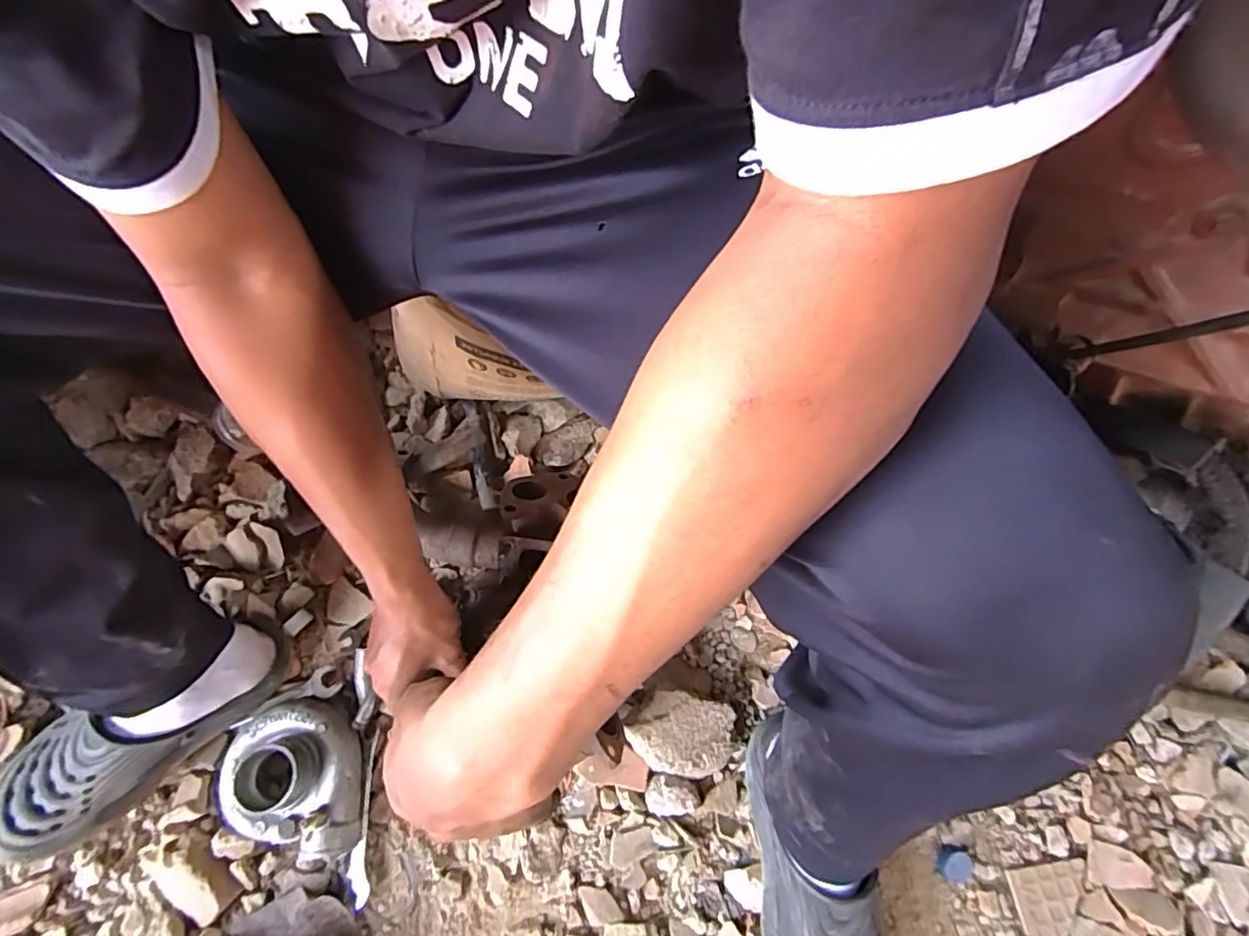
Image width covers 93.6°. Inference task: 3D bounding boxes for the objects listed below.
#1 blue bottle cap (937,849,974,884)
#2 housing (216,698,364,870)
[{"bbox_3d":[0.330,0.398,0.585,0.031,0.012,0.031,1,70,-2],"label":"blue bottle cap"},{"bbox_3d":[-0.328,0.311,0.573,0.134,0.063,0.154,-8,73,-3],"label":"housing"}]

